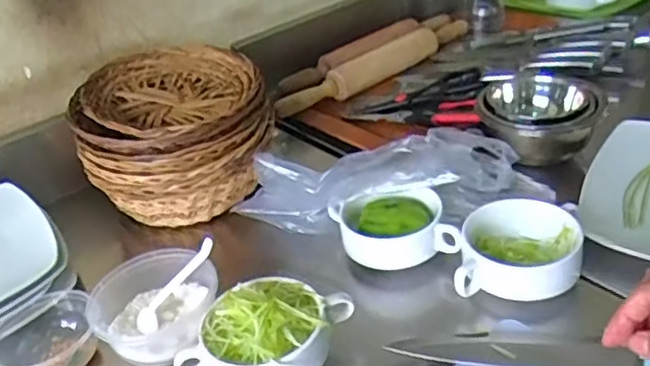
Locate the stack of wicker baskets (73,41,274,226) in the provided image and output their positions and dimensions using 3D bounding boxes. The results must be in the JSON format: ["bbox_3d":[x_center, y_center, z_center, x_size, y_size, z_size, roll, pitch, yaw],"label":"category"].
[{"bbox_3d":[-0.178,-0.062,0.749,0.210,0.123,0.206,-17,33,-12],"label":"stack of wicker baskets"}]

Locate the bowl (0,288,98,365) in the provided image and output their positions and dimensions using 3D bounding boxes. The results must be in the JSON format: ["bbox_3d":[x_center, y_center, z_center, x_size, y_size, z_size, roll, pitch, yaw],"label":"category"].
[{"bbox_3d":[-0.253,0.142,0.563,0.082,0.041,0.071,-19,33,-15],"label":"bowl"}]

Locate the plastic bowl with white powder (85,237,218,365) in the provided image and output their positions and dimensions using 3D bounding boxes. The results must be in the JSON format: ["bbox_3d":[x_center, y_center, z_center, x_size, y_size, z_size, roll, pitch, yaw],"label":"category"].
[{"bbox_3d":[-0.156,0.107,0.558,0.105,0.043,0.102,-7,32,4],"label":"plastic bowl with white powder"}]

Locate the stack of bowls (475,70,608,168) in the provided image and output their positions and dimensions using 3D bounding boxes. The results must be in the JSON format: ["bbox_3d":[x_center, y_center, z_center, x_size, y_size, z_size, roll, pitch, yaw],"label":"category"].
[{"bbox_3d":[0.255,-0.076,0.742,0.135,0.070,0.136,0,33,14],"label":"stack of bowls"}]

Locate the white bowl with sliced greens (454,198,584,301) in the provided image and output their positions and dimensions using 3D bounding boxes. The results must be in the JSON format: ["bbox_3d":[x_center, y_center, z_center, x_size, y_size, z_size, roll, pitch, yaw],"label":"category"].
[{"bbox_3d":[0.176,0.063,0.562,0.102,0.046,0.096,-5,36,4],"label":"white bowl with sliced greens"}]

